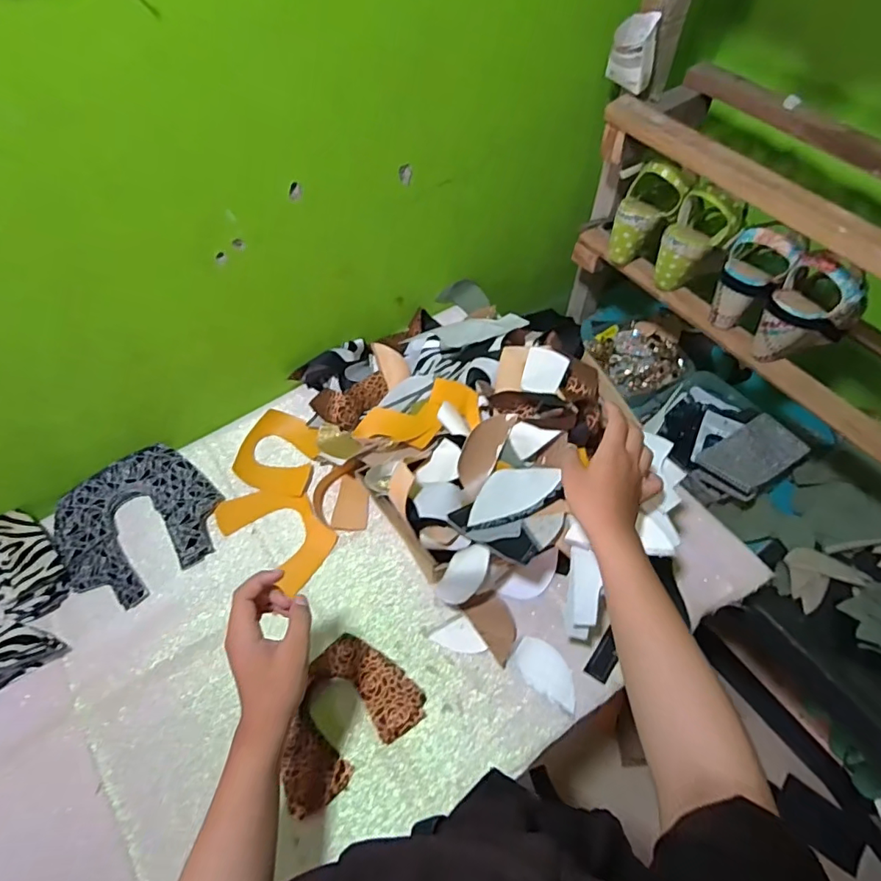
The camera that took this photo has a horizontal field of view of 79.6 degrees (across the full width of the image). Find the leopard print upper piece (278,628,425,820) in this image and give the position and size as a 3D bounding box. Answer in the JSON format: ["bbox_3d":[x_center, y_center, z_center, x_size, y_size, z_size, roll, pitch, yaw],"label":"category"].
[{"bbox_3d":[-0.114,0.303,0.591,0.166,0.017,0.124,-34,63,-20],"label":"leopard print upper piece"}]

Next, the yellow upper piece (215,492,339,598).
[{"bbox_3d":[-0.221,0.118,0.721,0.165,0.013,0.103,35,64,20],"label":"yellow upper piece"}]

